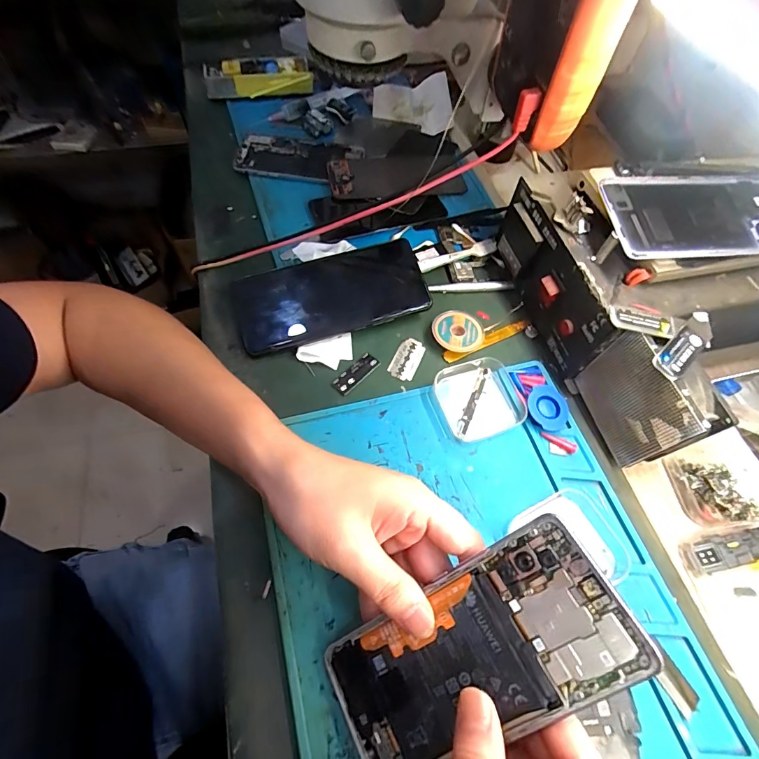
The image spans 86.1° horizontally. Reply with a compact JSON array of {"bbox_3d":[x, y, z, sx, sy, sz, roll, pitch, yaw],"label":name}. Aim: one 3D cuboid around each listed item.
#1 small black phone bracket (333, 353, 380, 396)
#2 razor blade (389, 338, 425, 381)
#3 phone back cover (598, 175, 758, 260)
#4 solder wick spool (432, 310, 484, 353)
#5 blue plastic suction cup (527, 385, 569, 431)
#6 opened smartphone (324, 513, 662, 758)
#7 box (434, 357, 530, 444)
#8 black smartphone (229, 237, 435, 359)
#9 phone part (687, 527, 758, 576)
[{"bbox_3d":[-0.019,-0.005,0.339,0.017,0.004,0.043,39,66,17],"label":"small black phone bracket"},{"bbox_3d":[0.024,-0.017,0.353,0.024,0.004,0.041,27,63,-2],"label":"razor blade"},{"bbox_3d":[0.237,-0.119,0.294,0.151,0.004,0.073,-6,70,-8],"label":"phone back cover"},{"bbox_3d":[0.069,-0.042,0.360,0.044,0.011,0.042,2,61,-3],"label":"solder wick spool"},{"bbox_3d":[0.134,0.024,0.325,0.033,0.010,0.035,2,61,-3],"label":"blue plastic suction cup"},{"bbox_3d":[0.043,0.140,0.204,0.157,0.004,0.071,-38,65,14],"label":"opened smartphone"},{"bbox_3d":[0.082,0.015,0.330,0.067,0.010,0.063,-15,63,-12],"label":"box"},{"bbox_3d":[-0.042,-0.075,0.357,0.163,0.010,0.077,-17,76,-8],"label":"black smartphone"},{"bbox_3d":[0.249,0.118,0.283,0.063,0.004,0.021,-17,62,4],"label":"phone part"}]

